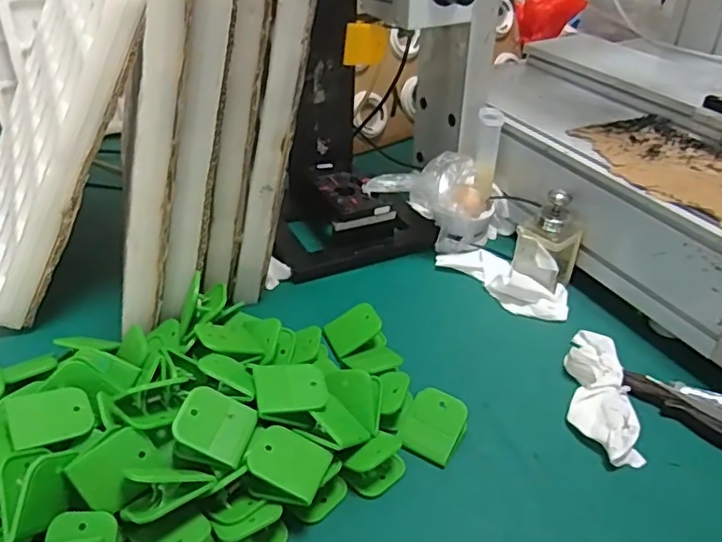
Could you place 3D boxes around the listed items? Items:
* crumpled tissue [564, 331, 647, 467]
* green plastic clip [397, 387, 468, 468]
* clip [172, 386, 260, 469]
[{"bbox_3d":[0.218,0.104,0.543,0.055,0.020,0.155,6,36,6],"label":"crumpled tissue"},{"bbox_3d":[0.061,0.131,0.500,0.047,0.029,0.052,19,40,23],"label":"green plastic clip"},{"bbox_3d":[-0.109,0.117,0.441,0.055,0.016,0.047,28,46,-3],"label":"clip"}]

